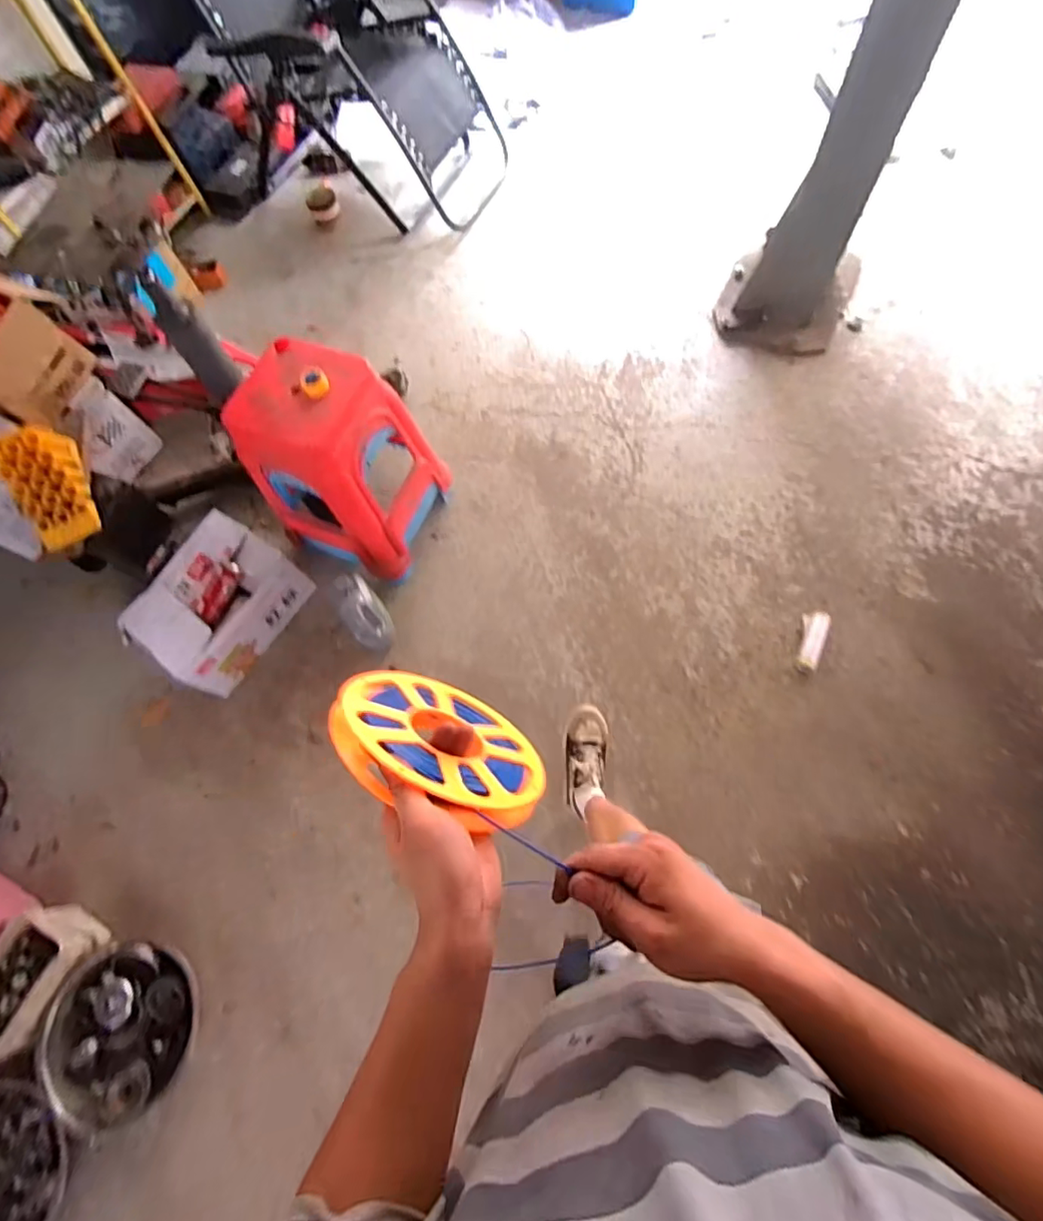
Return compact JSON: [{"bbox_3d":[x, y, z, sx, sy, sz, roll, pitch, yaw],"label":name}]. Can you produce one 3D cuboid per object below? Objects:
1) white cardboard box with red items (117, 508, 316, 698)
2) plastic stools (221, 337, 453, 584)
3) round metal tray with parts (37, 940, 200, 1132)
[{"bbox_3d":[-0.836,-0.008,1.534,0.284,0.228,0.421,26,74,14],"label":"white cardboard box with red items"},{"bbox_3d":[-0.462,-0.374,1.465,0.375,0.534,0.374,16,72,11],"label":"plastic stools"},{"bbox_3d":[-0.881,0.928,1.232,0.298,0.092,0.324,-1,68,2],"label":"round metal tray with parts"}]

